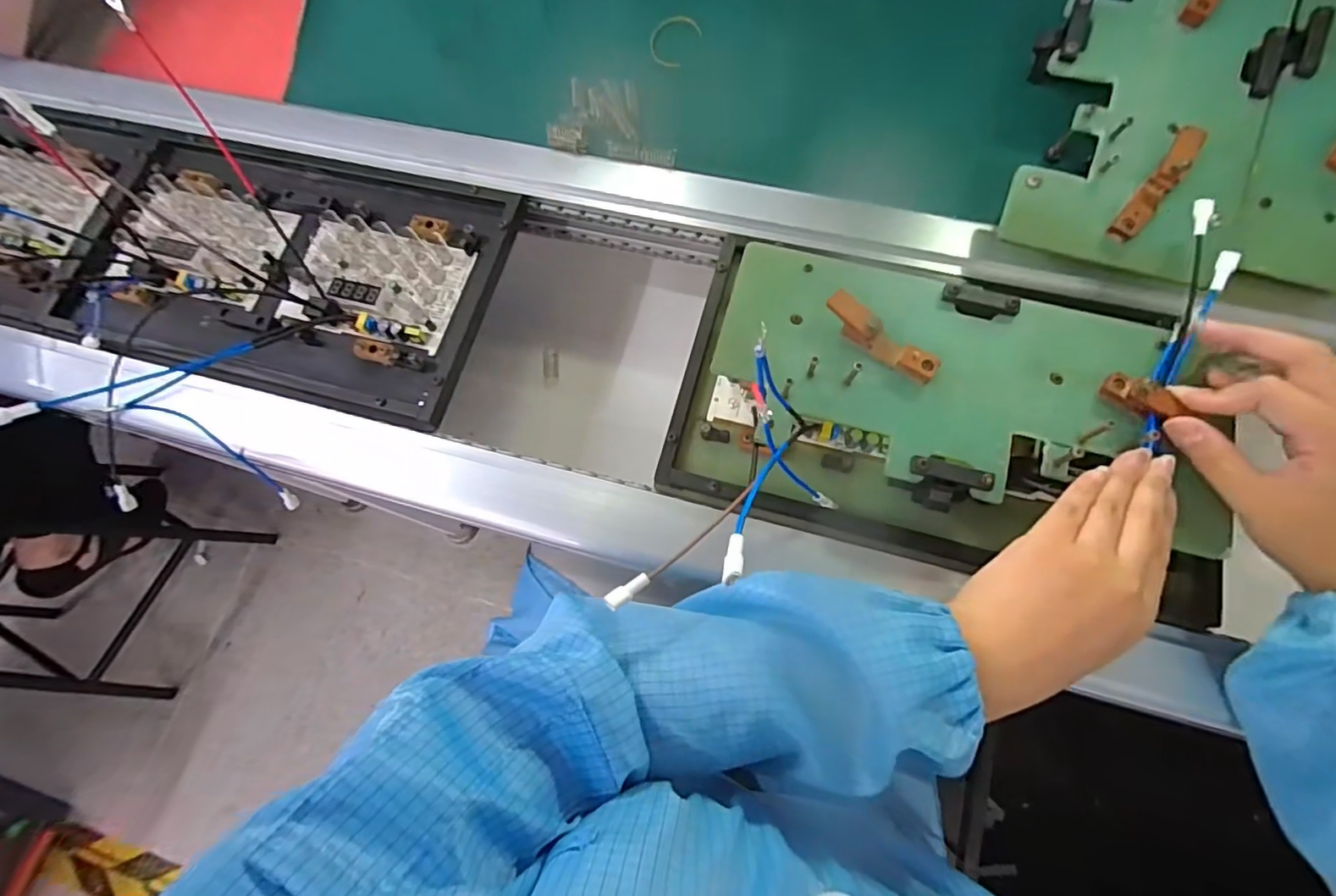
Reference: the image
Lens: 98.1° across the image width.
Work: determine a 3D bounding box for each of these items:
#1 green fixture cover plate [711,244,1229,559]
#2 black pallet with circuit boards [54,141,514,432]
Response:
[{"bbox_3d":[0.172,-0.040,0.345,0.281,0.019,0.134,13,74,6],"label":"green fixture cover plate"},{"bbox_3d":[-0.298,-0.144,0.446,0.322,0.026,0.196,12,74,6],"label":"black pallet with circuit boards"}]

